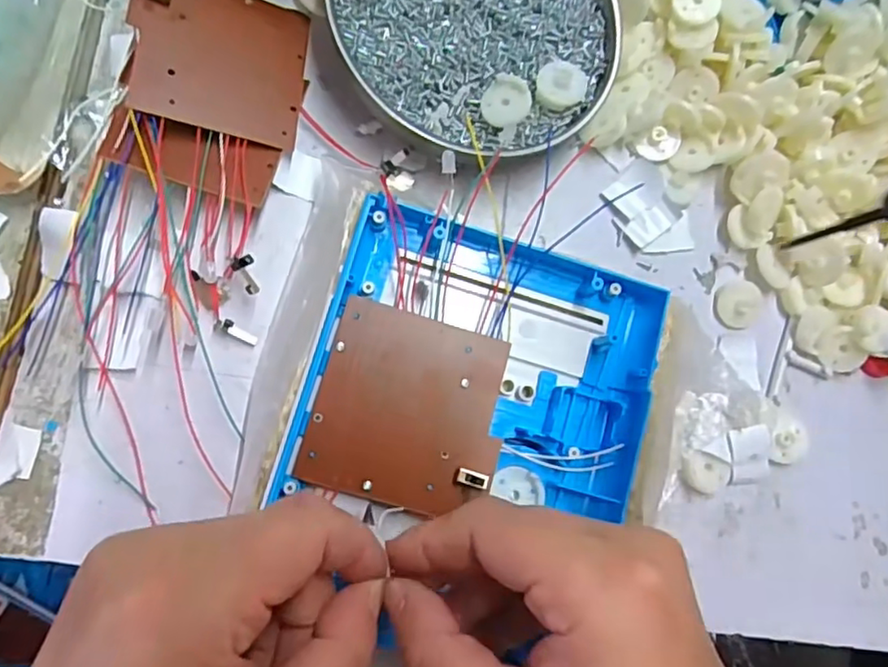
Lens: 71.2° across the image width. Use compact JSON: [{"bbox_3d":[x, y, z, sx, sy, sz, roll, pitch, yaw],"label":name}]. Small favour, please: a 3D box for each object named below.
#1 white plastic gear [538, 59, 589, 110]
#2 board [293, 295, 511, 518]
[{"bbox_3d":[0.054,-0.114,0.286,0.023,0.008,0.021,1,84,-9],"label":"white plastic gear"},{"bbox_3d":[-0.012,0.030,0.240,0.071,0.004,0.072,16,79,-3],"label":"board"}]

